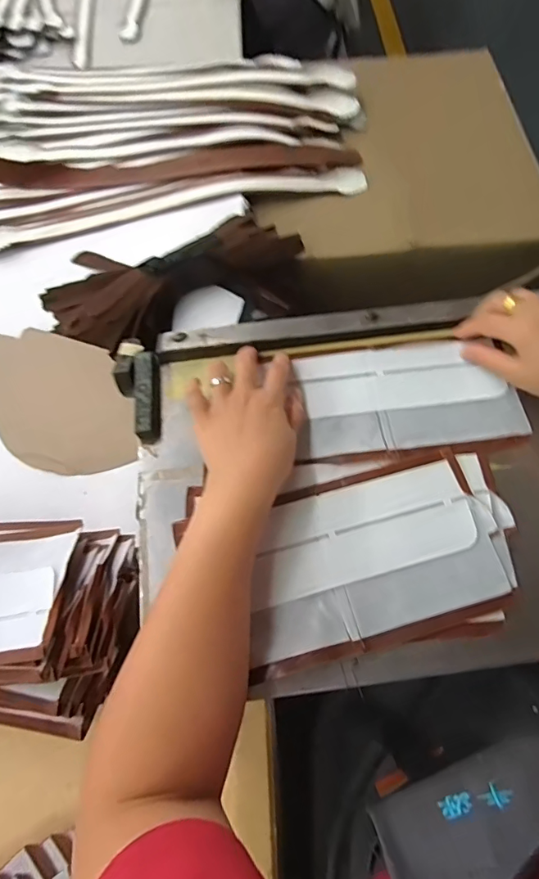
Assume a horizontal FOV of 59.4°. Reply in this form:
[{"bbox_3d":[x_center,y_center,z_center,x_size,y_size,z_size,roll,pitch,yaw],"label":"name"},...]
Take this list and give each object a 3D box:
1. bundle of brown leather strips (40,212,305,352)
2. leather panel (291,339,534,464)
[{"bbox_3d":[-0.125,-0.213,0.624,0.353,0.061,0.198,-12,67,-5],"label":"bundle of brown leather strips"},{"bbox_3d":[0.119,-0.037,0.414,0.187,0.006,0.107,-5,65,0],"label":"leather panel"}]

